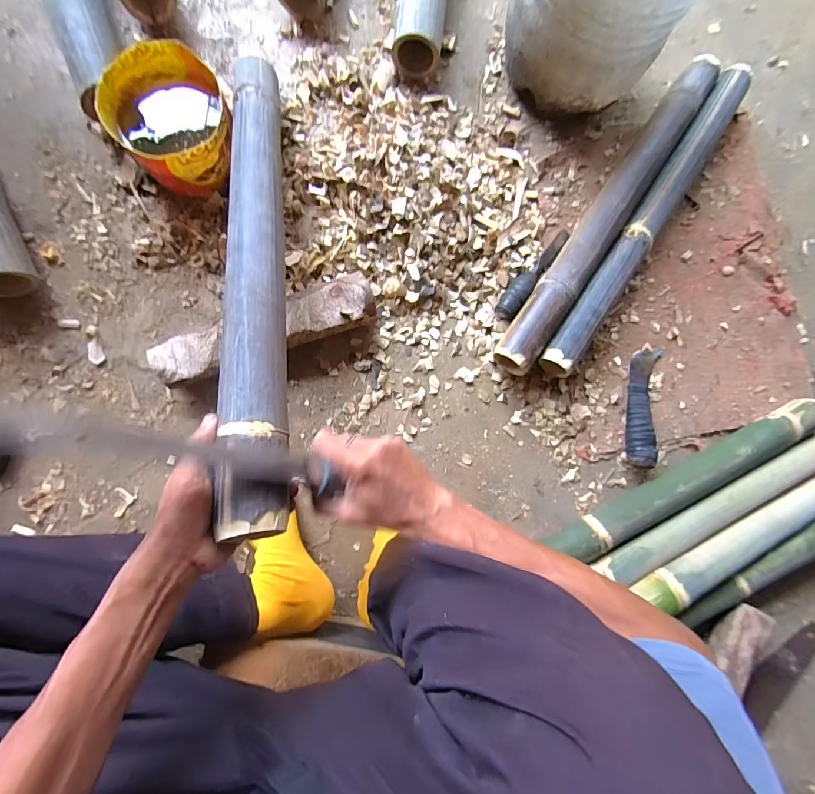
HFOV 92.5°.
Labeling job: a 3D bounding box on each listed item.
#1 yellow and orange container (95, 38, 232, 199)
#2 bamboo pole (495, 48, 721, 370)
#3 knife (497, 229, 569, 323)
[{"bbox_3d":[-0.318,-0.371,0.541,0.147,0.089,0.158,0,87,-9],"label":"yellow and orange container"},{"bbox_3d":[0.337,-0.313,0.652,0.065,0.067,0.650,35,83,-6],"label":"bamboo pole"},{"bbox_3d":[0.210,-0.210,0.643,0.032,0.030,0.197,38,82,-6],"label":"knife"}]

